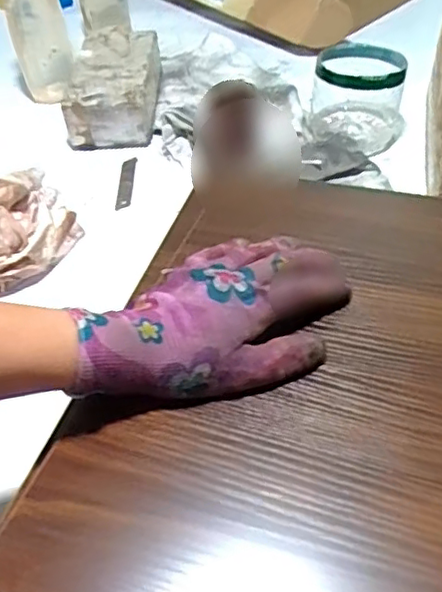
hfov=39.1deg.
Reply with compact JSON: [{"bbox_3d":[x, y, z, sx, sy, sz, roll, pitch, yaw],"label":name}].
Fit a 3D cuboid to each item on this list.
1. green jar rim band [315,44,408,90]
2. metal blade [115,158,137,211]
[{"bbox_3d":[0.157,-0.259,0.697,0.097,0.020,0.089,7,46,11],"label":"green jar rim band"},{"bbox_3d":[-0.110,-0.133,0.725,0.020,0.009,0.114,-16,40,9],"label":"metal blade"}]

